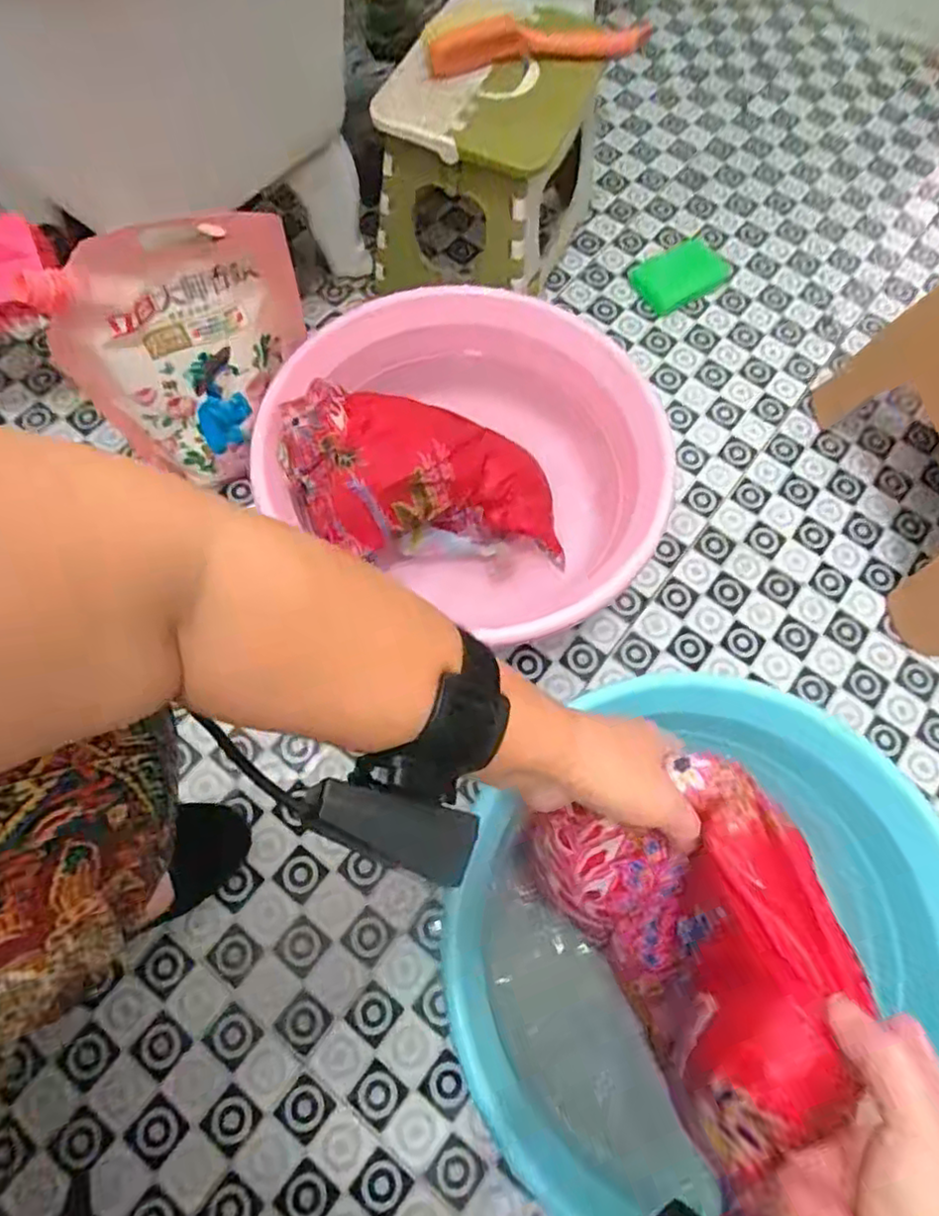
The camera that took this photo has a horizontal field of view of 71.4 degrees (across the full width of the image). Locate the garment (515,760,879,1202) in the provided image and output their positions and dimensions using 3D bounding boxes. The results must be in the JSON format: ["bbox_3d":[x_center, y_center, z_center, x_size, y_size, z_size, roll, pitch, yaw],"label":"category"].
[{"bbox_3d":[0.116,0.166,0.340,0.109,0.151,0.151,-21,70,-10],"label":"garment"}]

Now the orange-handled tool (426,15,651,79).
[{"bbox_3d":[0.066,-0.536,0.616,0.219,0.040,0.024,-17,70,-9],"label":"orange-handled tool"}]

